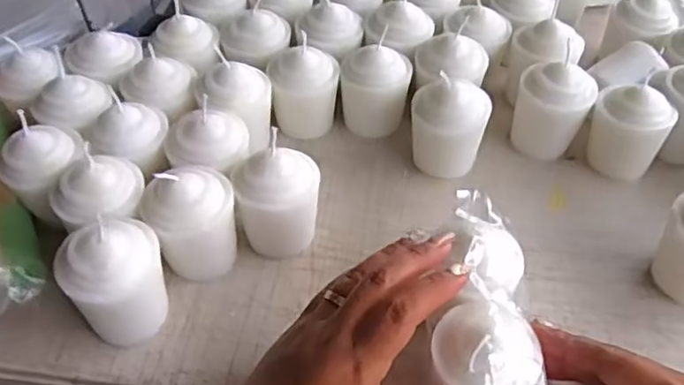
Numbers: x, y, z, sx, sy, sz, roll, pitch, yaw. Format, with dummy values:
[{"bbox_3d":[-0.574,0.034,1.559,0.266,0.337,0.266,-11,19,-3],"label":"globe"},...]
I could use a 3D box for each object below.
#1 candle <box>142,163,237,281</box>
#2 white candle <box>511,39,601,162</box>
[{"bbox_3d":[-0.097,0.019,0.423,0.056,0.077,0.057,-27,54,-22],"label":"candle"},{"bbox_3d":[0.165,-0.064,0.507,0.050,0.077,0.049,-22,52,-18],"label":"white candle"}]

